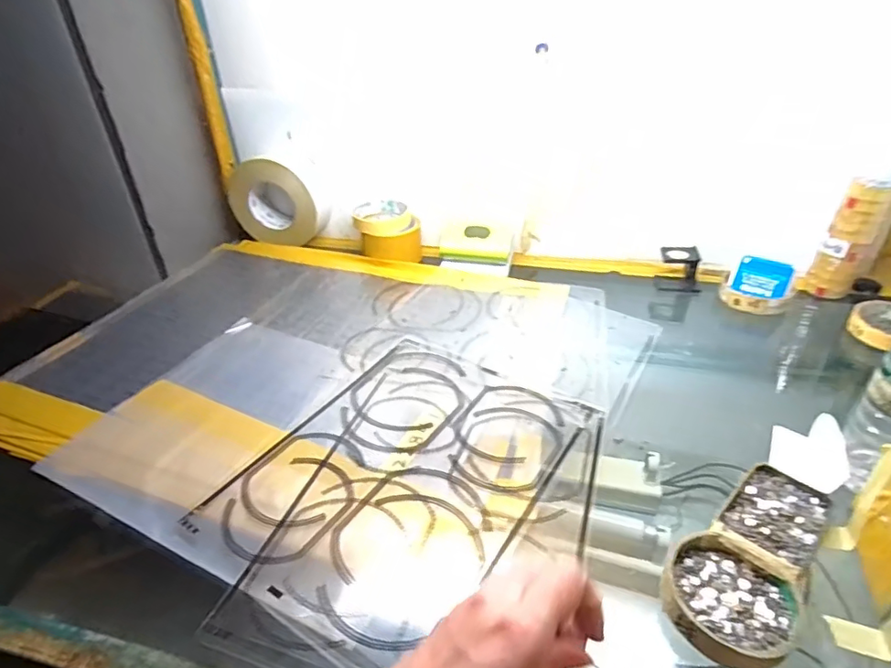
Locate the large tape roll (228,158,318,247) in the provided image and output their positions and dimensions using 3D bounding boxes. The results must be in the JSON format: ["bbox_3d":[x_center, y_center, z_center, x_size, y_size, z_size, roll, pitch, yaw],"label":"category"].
[{"bbox_3d":[-0.256,-0.201,0.815,0.140,0.131,0.056,4,34,9],"label":"large tape roll"}]

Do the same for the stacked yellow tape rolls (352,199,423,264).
[{"bbox_3d":[-0.085,-0.152,0.783,0.096,0.063,0.084,-4,33,-2],"label":"stacked yellow tape rolls"}]

